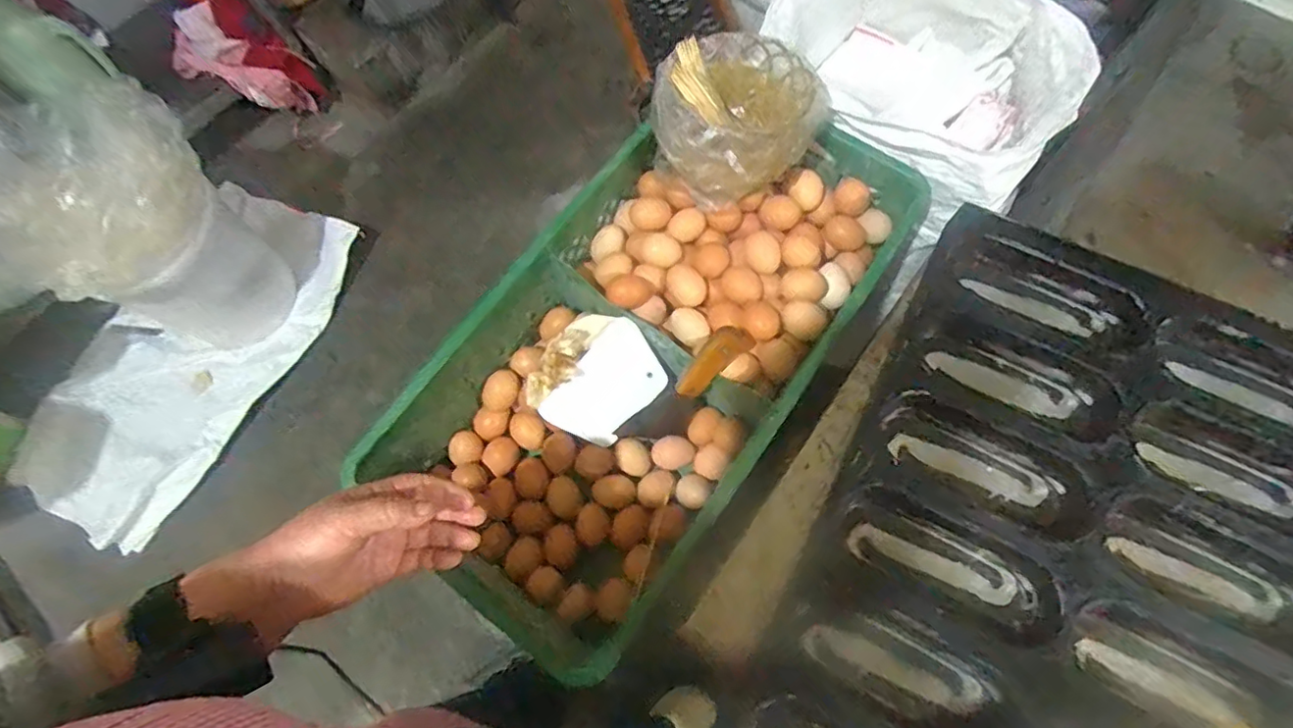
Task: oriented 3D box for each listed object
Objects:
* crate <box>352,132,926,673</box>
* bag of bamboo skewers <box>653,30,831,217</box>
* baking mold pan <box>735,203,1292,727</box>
[{"bbox_3d":[0.016,-0.021,0.703,0.321,0.151,0.637,34,75,13],"label":"crate"},{"bbox_3d":[0.099,-0.285,0.682,0.184,0.097,0.171,-27,71,-7],"label":"bag of bamboo skewers"},{"bbox_3d":[0.360,0.174,0.511,0.384,0.068,0.588,26,74,11],"label":"baking mold pan"}]

